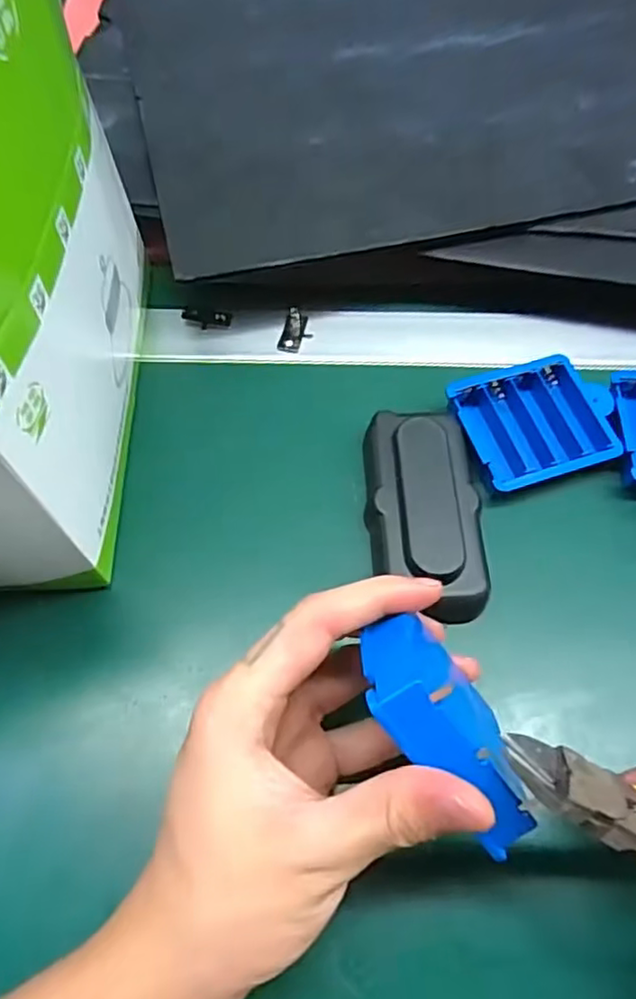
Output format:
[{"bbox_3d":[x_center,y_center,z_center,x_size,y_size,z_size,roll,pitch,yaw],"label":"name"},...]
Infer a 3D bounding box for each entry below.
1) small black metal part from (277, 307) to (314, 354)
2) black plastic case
[{"bbox_3d":[-0.012,-0.097,0.370,0.017,0.008,0.028,10,60,6],"label":"small black metal part"},{"bbox_3d":[0.049,0.005,0.303,0.053,0.028,0.098,1,60,1],"label":"black plastic case"}]

